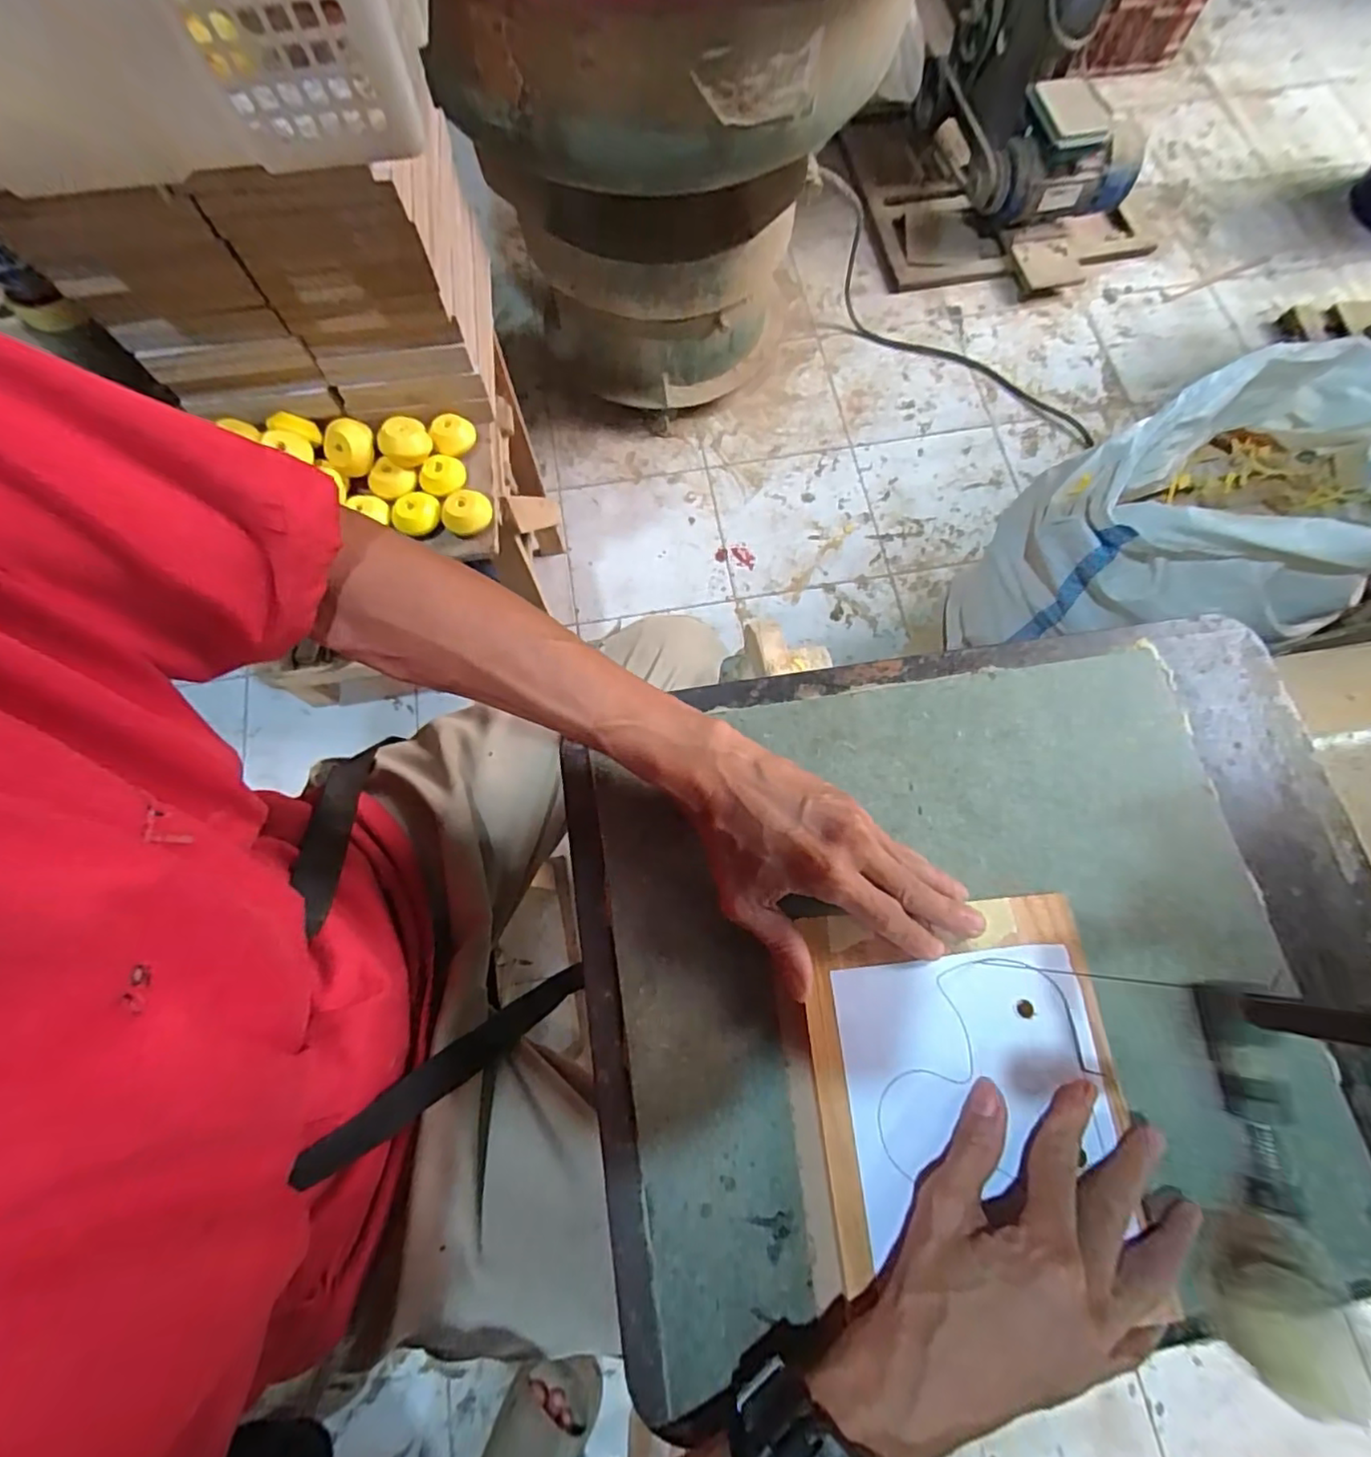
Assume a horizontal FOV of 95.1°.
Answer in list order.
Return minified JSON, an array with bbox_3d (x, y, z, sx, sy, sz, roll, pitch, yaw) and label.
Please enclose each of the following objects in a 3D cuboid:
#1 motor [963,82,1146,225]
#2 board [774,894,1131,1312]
[{"bbox_3d":[0.764,-1.180,1.301,0.317,0.173,0.178,5,73,2],"label":"motor"},{"bbox_3d":[0.134,0.176,0.321,0.161,0.021,0.159,-5,73,-1],"label":"board"}]

